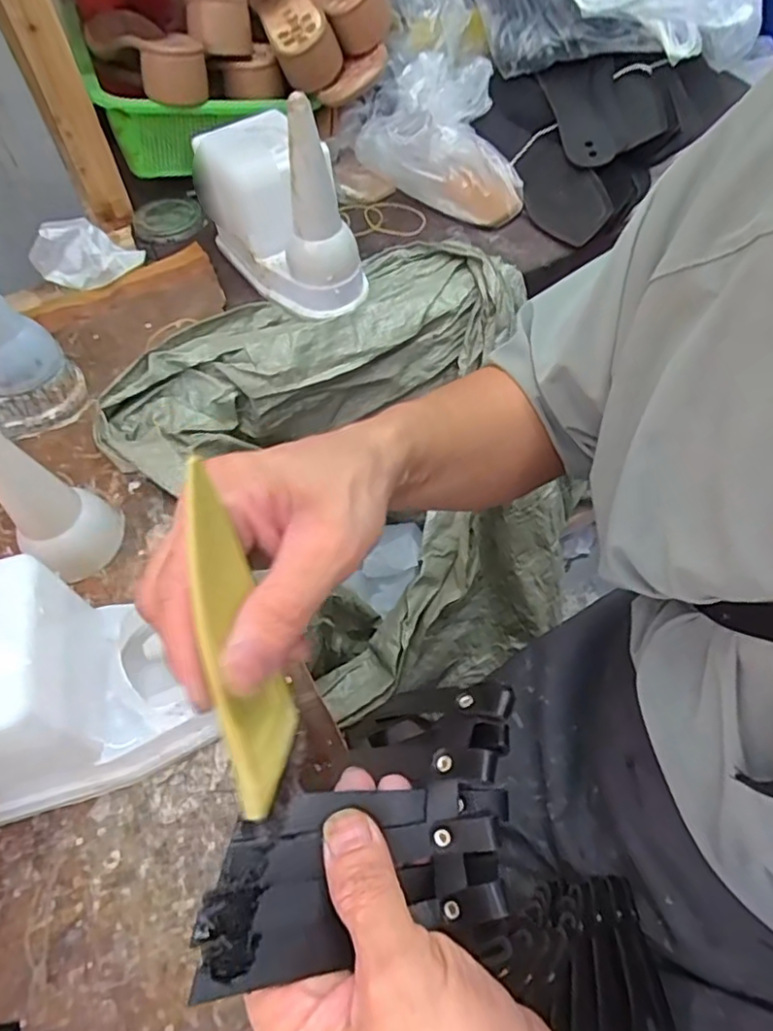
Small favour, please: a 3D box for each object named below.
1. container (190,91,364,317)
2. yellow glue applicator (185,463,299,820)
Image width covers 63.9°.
[{"bbox_3d":[-0.106,-0.305,0.585,0.099,0.178,0.177,-28,58,-15],"label":"container"},{"bbox_3d":[-0.052,0.042,0.214,0.005,0.122,0.034,-1,21,28],"label":"yellow glue applicator"}]

